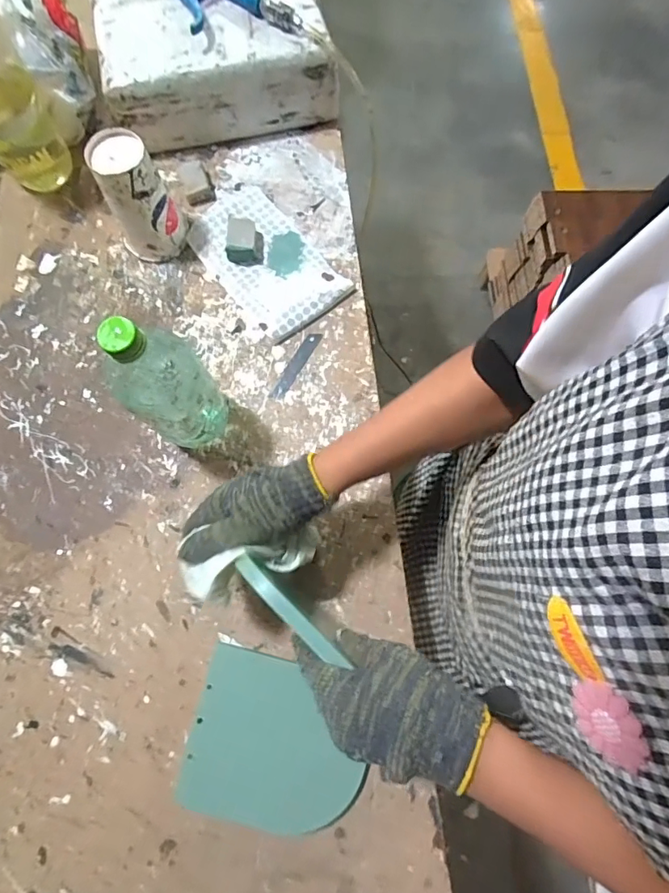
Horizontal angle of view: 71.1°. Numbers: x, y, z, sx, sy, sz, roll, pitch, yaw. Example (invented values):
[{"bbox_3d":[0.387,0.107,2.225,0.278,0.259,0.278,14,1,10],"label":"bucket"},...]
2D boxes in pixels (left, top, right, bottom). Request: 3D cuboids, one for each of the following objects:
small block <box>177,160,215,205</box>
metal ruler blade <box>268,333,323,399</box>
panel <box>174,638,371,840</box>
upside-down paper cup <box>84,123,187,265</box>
[{"bbox_3d":[-0.183,-0.348,0.618,0.037,0.026,0.046,-17,75,-4],"label":"small block"},{"bbox_3d":[-0.046,-0.098,0.563,0.017,0.004,0.096,30,77,8],"label":"metal ruler blade"},{"bbox_3d":[-0.056,0.290,0.462,0.166,0.009,0.144,13,72,2],"label":"panel"},{"bbox_3d":[-0.229,-0.287,0.552,0.077,0.127,0.070,0,74,1],"label":"upside-down paper cup"}]

